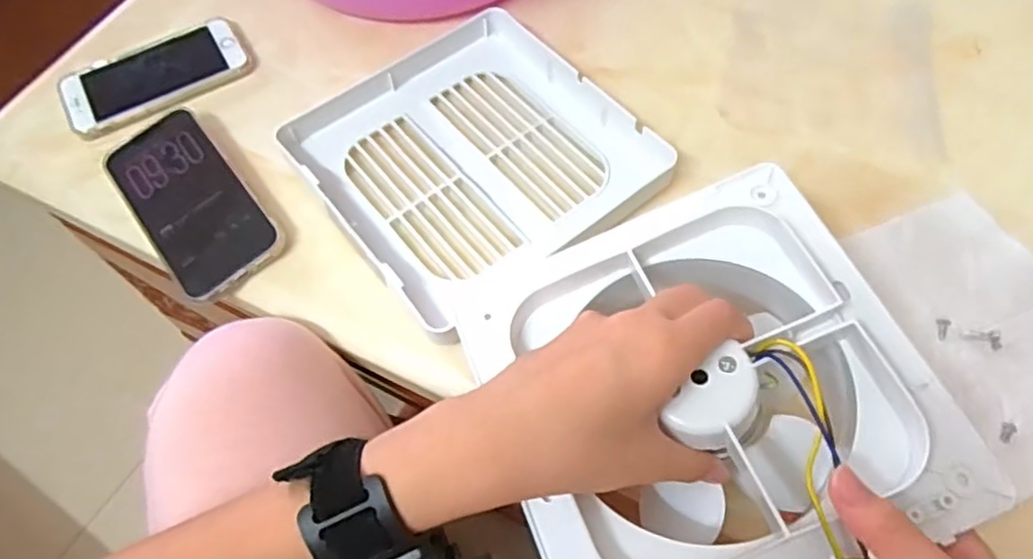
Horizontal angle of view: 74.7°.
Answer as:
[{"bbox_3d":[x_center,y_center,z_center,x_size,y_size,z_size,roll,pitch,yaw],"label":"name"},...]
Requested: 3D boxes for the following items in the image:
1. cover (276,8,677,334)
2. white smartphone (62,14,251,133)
[{"bbox_3d":[-0.032,-0.088,0.472,0.199,0.028,0.208,-37,66,-17],"label":"cover"},{"bbox_3d":[-0.287,-0.165,0.539,0.140,0.011,0.079,-30,64,-14],"label":"white smartphone"}]

